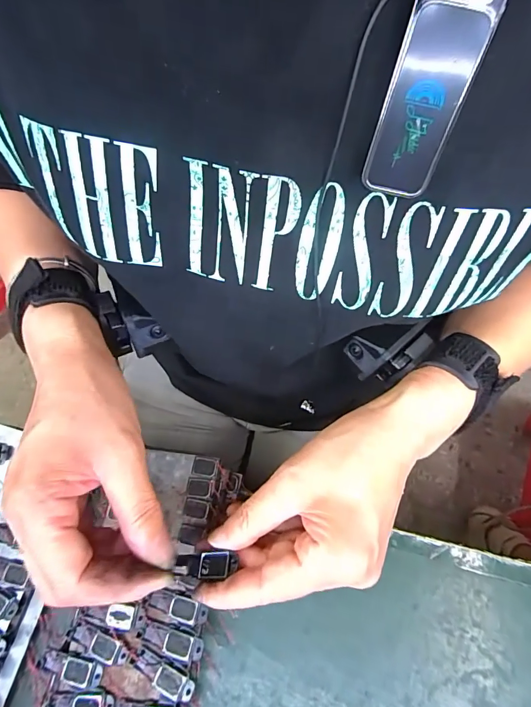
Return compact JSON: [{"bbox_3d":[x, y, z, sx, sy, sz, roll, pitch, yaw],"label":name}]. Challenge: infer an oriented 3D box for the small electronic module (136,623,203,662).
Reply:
[{"bbox_3d":[-0.057,0.170,0.233,0.040,0.004,0.013,12,68,8],"label":"small electronic module"}]

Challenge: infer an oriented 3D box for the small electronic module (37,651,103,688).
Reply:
[{"bbox_3d":[-0.116,0.186,0.231,0.040,0.004,0.014,3,66,9],"label":"small electronic module"}]

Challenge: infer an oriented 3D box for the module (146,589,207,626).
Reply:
[{"bbox_3d":[-0.054,0.154,0.239,0.037,0.005,0.015,9,68,7],"label":"module"}]

